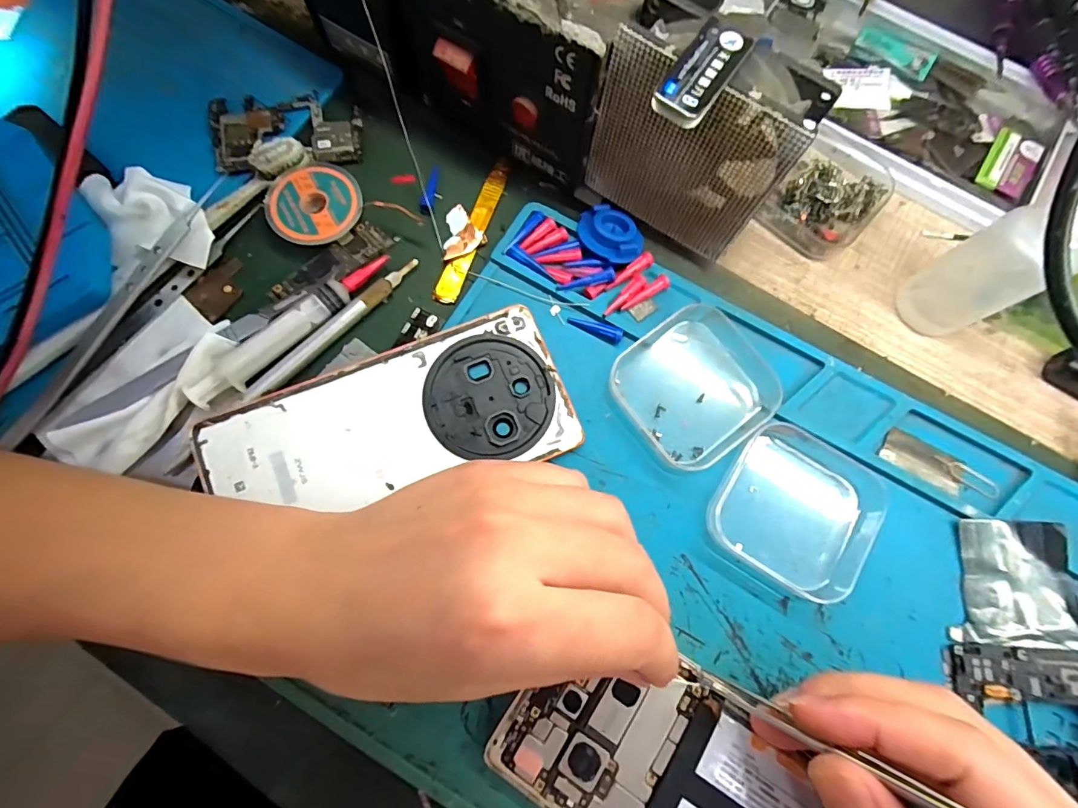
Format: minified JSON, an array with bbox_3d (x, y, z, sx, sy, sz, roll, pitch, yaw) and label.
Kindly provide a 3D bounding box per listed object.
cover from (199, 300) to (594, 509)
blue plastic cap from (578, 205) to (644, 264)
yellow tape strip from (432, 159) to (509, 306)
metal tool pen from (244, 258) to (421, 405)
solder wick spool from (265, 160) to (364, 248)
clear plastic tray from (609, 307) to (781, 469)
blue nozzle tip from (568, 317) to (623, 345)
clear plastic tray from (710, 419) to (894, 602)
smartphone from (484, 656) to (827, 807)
[{"bbox_3d":[-0.065,0.012,0.215,0.157,0.006,0.069,-21,77,-6],"label":"cover"},{"bbox_3d":[0.036,-0.085,0.238,0.027,0.008,0.035,-44,81,-11],"label":"blue plastic cap"},{"bbox_3d":[-0.034,-0.090,0.247,0.012,0.004,0.084,22,78,-5],"label":"yellow tape strip"},{"bbox_3d":[-0.096,-0.036,0.228,0.099,0.007,0.009,-44,81,-11],"label":"metal tool pen"},{"bbox_3d":[-0.112,-0.100,0.238,0.044,0.009,0.044,0,76,-1],"label":"solder wick spool"},{"bbox_3d":[0.074,-0.010,0.222,0.068,0.014,0.064,-35,79,-9],"label":"clear plastic tray"},{"bbox_3d":[0.027,-0.036,0.232,0.027,0.005,0.008,21,76,4],"label":"blue nozzle tip"},{"bbox_3d":[0.116,0.046,0.211,0.066,0.012,0.065,33,78,7],"label":"clear plastic tray"},{"bbox_3d":[0.063,0.149,0.181,0.154,0.005,0.073,31,77,8],"label":"smartphone"}]

